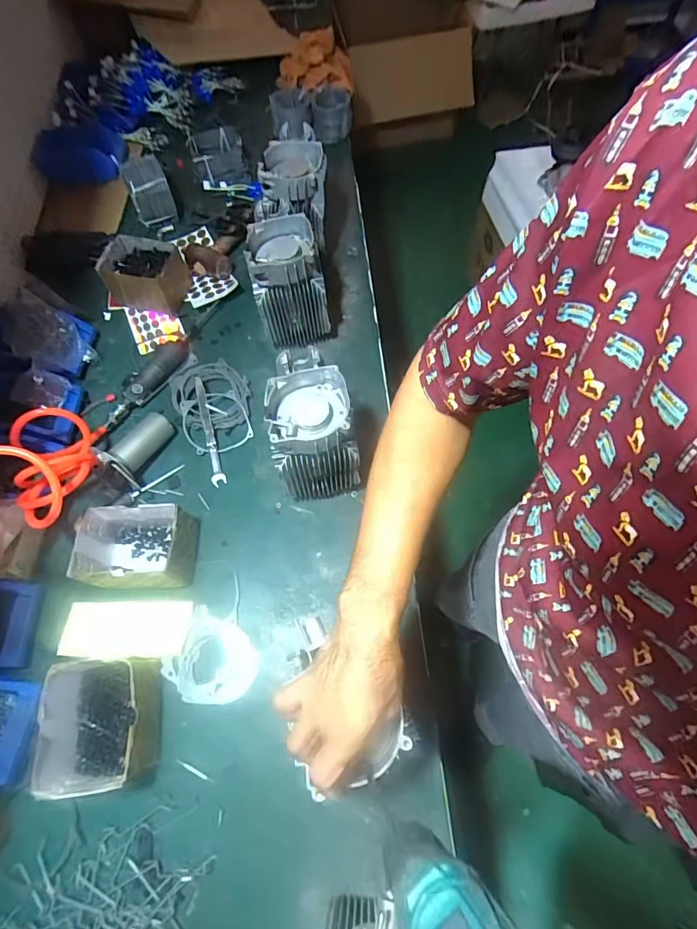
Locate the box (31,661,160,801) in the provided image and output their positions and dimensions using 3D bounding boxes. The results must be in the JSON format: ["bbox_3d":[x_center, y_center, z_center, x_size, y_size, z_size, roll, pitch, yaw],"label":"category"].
[{"bbox_3d":[-0.318,0.331,0.578,0.119,0.088,0.152,-6,67,0],"label":"box"}]

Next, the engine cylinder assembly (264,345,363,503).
[{"bbox_3d":[-0.054,-0.051,0.688,0.120,0.208,0.161,-13,67,-3],"label":"engine cylinder assembly"}]

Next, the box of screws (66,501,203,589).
[{"bbox_3d":[-0.320,0.124,0.673,0.170,0.093,0.115,-3,67,1],"label":"box of screws"}]

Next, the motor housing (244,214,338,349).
[{"bbox_3d":[-0.100,-0.317,0.819,0.123,0.215,0.122,-4,67,1],"label":"motor housing"}]

